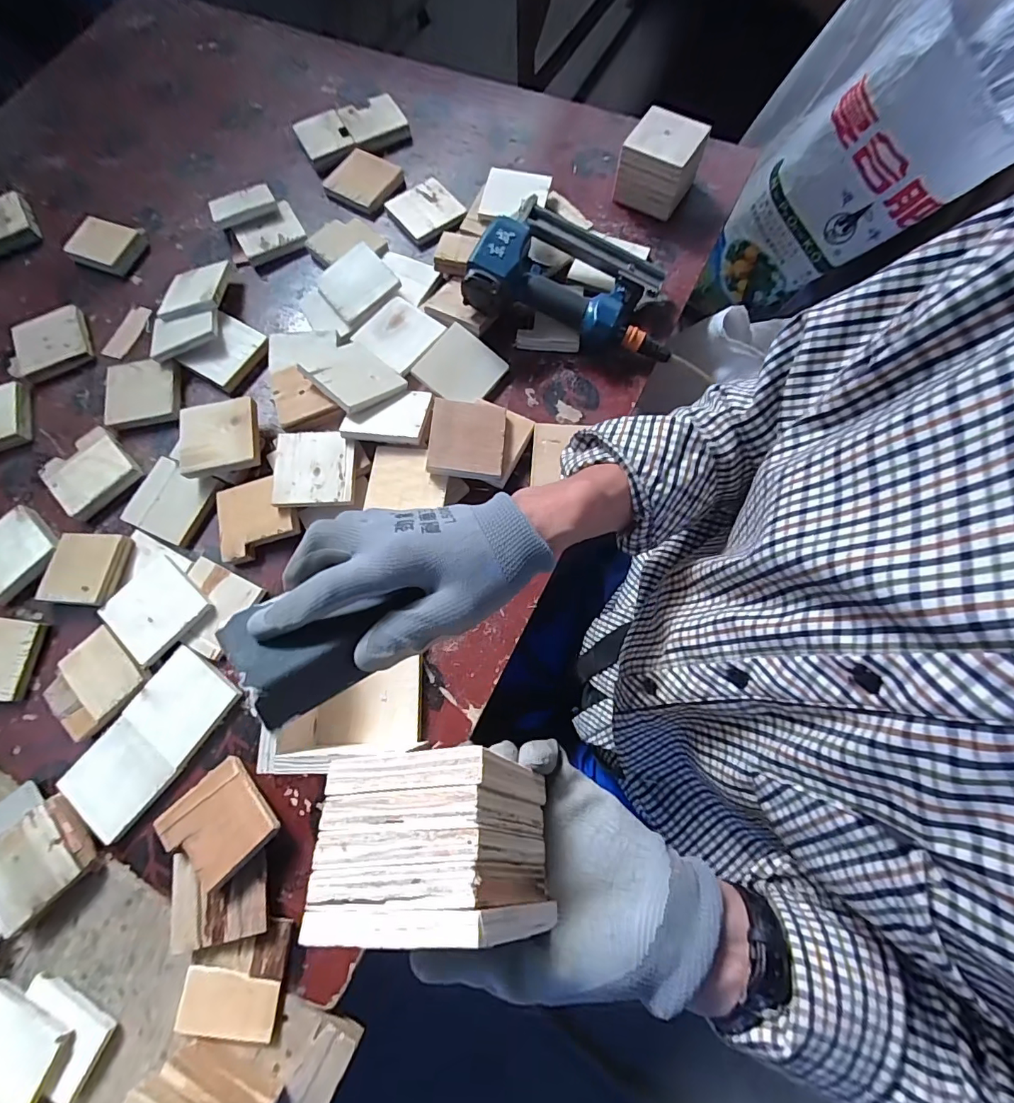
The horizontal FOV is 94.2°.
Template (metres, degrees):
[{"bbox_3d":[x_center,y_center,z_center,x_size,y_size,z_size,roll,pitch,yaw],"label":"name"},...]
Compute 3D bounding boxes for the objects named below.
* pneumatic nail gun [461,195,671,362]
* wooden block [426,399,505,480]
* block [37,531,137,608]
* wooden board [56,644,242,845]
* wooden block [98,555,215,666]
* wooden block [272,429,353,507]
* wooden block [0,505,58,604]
[{"bbox_3d":[0.088,-0.351,0.595,0.253,0.096,0.161,11,72,6],"label":"pneumatic nail gun"},{"bbox_3d":[-0.045,-0.130,0.542,0.083,0.015,0.091,7,71,-8],"label":"wooden block"},{"bbox_3d":[-0.482,0.018,0.536,0.080,0.017,0.081,4,71,4],"label":"block"},{"bbox_3d":[-0.371,0.197,0.495,0.089,0.017,0.174,31,73,13],"label":"wooden board"},{"bbox_3d":[-0.387,0.064,0.522,0.089,0.015,0.089,40,77,14],"label":"wooden block"},{"bbox_3d":[-0.223,-0.096,0.542,0.091,0.016,0.090,-3,71,1],"label":"wooden block"},{"bbox_3d":[-0.588,0.002,0.555,0.083,0.017,0.094,42,77,14],"label":"wooden block"}]

